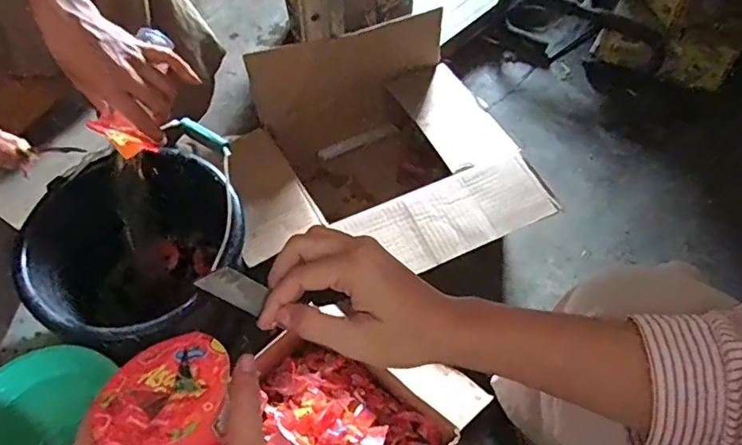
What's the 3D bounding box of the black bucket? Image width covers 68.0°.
[{"bbox_3d":[-0.285,0.040,0.719,0.268,0.194,0.253,-1,57,1],"label":"black bucket"}]

